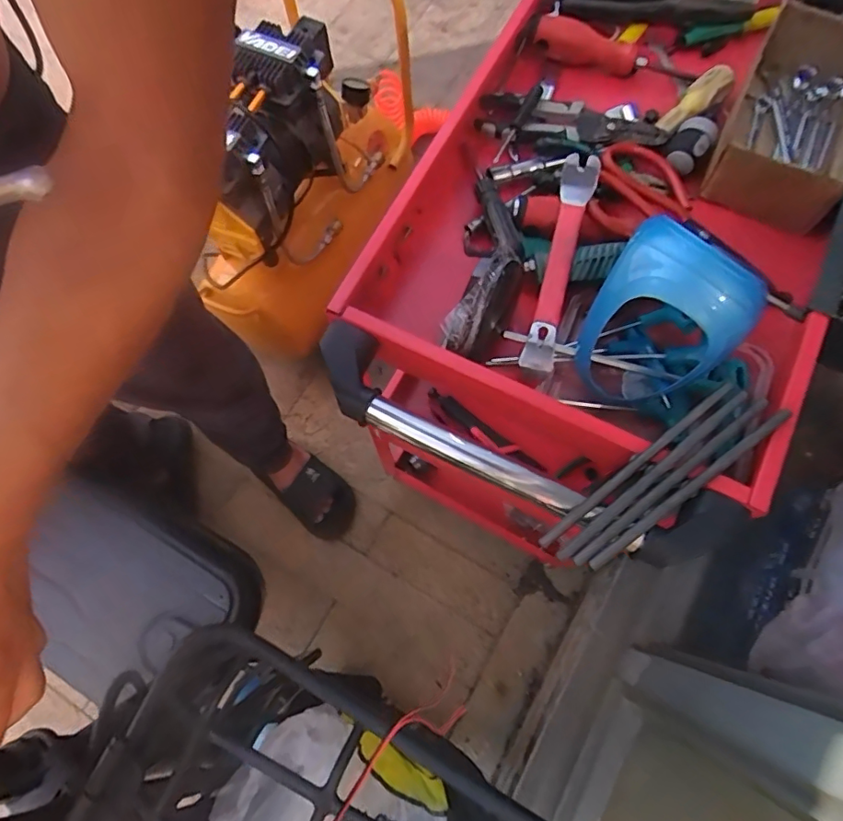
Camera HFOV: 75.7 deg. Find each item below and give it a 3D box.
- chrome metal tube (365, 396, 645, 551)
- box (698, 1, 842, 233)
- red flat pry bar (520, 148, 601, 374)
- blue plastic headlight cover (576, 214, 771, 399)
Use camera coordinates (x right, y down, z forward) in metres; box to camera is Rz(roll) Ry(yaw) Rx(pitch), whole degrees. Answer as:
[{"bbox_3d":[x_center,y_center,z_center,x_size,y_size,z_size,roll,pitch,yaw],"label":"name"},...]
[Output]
[{"bbox_3d":[0.055,0.043,0.392,0.211,0.022,0.017,26,75,10],"label":"chrome metal tube"},{"bbox_3d":[0.362,-0.279,0.524,0.119,0.064,0.234,27,75,10],"label":"box"},{"bbox_3d":[0.118,-0.127,0.463,0.028,0.040,0.187,13,73,6],"label":"red flat pry bar"},{"bbox_3d":[0.186,-0.064,0.432,0.081,0.151,0.105,2,43,-36],"label":"blue plastic headlight cover"}]

